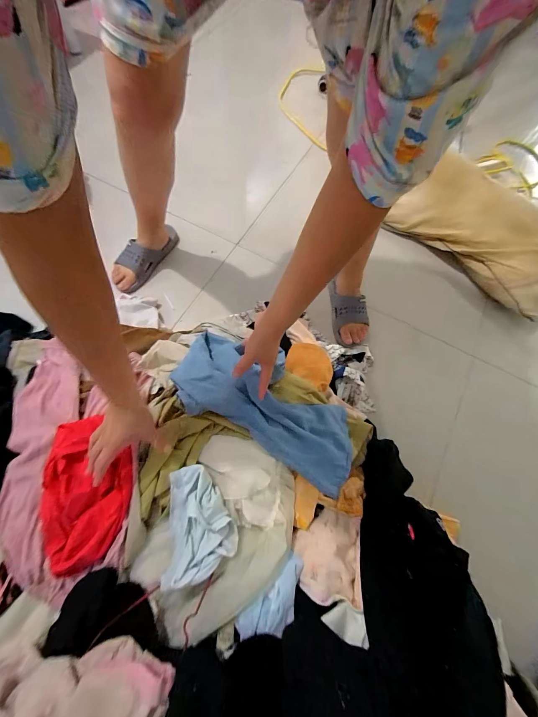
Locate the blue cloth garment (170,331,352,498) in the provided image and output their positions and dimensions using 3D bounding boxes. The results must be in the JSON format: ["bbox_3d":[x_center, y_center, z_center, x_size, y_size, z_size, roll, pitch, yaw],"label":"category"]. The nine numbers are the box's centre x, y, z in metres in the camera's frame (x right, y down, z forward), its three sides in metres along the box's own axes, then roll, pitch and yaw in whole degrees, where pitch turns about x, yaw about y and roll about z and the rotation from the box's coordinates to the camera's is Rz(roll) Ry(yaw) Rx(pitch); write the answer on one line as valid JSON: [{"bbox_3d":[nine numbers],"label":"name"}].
[{"bbox_3d":[0.007,0.101,0.573,0.406,0.077,0.177,34,69,-4],"label":"blue cloth garment"}]

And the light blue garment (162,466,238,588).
[{"bbox_3d":[-0.121,0.281,0.478,0.115,0.062,0.172,-6,67,-5],"label":"light blue garment"}]

